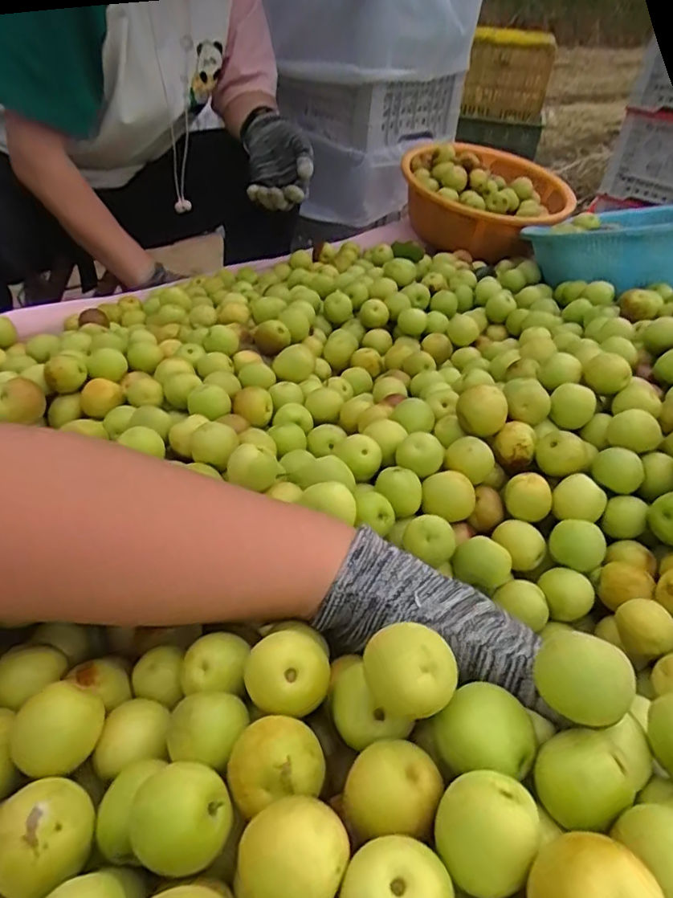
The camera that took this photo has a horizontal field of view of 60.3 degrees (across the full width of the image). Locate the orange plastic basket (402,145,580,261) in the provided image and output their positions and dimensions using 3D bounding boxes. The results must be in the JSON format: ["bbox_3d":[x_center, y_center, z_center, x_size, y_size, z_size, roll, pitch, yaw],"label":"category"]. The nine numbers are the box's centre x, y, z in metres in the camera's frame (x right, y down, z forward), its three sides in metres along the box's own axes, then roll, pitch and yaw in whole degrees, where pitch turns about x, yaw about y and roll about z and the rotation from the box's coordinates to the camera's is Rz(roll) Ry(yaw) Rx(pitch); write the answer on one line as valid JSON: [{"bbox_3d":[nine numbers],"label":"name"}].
[{"bbox_3d":[0.220,-0.373,0.855,0.245,0.097,0.217,17,42,13],"label":"orange plastic basket"}]

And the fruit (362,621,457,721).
[{"bbox_3d":[0.024,0.080,0.201,0.026,0.026,0.026,3,41,-3],"label":"fruit"}]

